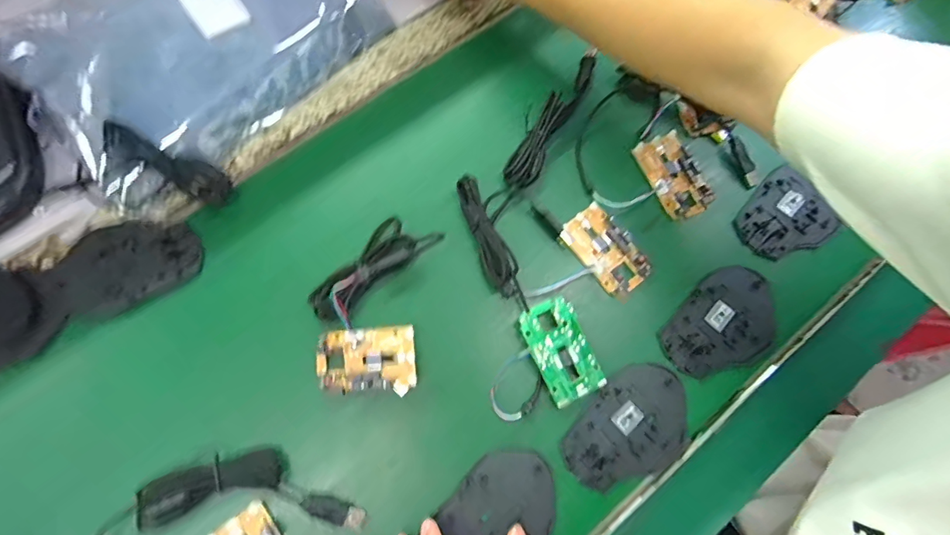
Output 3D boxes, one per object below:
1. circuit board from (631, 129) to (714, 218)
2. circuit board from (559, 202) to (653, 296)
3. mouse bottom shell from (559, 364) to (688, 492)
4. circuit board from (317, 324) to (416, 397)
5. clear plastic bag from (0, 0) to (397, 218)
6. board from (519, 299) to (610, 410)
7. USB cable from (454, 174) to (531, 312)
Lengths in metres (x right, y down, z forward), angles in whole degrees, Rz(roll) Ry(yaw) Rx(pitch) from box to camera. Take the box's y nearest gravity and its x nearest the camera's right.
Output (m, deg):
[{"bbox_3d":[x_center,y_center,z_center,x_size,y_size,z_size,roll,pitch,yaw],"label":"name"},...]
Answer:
[{"bbox_3d":[0.179,-0.083,0.416,0.042,0.014,0.076,-25,76,-9],"label":"circuit board"},{"bbox_3d":[0.112,-0.015,0.396,0.045,0.014,0.077,-40,79,-8],"label":"circuit board"},{"bbox_3d":[0.121,0.125,0.361,0.108,0.005,0.071,-36,78,-11],"label":"mouse bottom shell"},{"bbox_3d":[-0.085,0.072,0.361,0.075,0.016,0.049,-2,74,-3],"label":"circuit board"},{"bbox_3d":[-0.237,-0.203,0.412,0.281,0.046,0.186,-41,79,-12],"label":"clear plastic bag"},{"bbox_3d":[0.069,0.066,0.373,0.045,0.019,0.077,-26,77,-9],"label":"board"},{"bbox_3d":[0.013,-0.021,0.388,0.025,0.026,0.119,-25,76,-9],"label":"USB cable"}]

